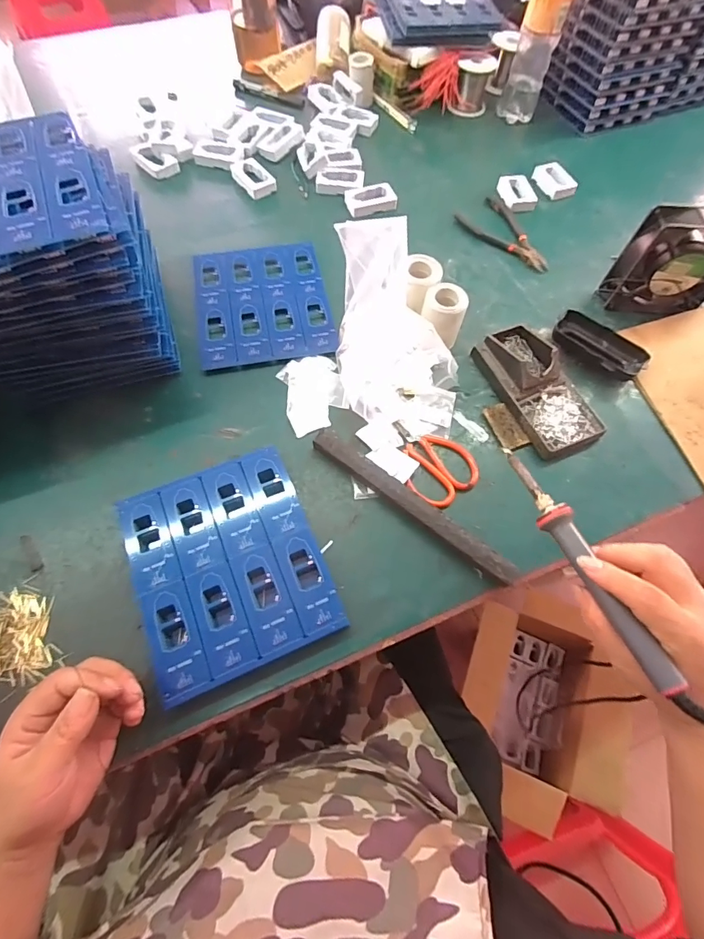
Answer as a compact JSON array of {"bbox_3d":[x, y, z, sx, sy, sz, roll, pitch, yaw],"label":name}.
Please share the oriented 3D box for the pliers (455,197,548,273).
[{"bbox_3d":[0.220,-0.336,0.633,0.083,0.014,0.155,-26,69,-11],"label":"pliers"}]

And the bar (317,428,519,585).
[{"bbox_3d":[0.060,0.034,0.444,0.239,0.019,0.023,37,71,15],"label":"bar"}]

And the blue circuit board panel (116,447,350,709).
[{"bbox_3d":[-0.116,0.087,0.416,0.165,0.018,0.188,-22,68,-10],"label":"blue circuit board panel"}]

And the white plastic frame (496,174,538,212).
[{"bbox_3d":[0.252,-0.421,0.671,0.053,0.013,0.069,-5,66,-2],"label":"white plastic frame"}]

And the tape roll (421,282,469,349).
[{"bbox_3d":[0.108,-0.178,0.523,0.050,0.064,0.048,0,66,0],"label":"tape roll"}]

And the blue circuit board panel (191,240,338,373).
[{"bbox_3d":[-0.113,-0.215,0.562,0.163,0.005,0.189,-9,67,-7],"label":"blue circuit board panel"}]

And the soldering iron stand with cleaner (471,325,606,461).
[{"bbox_3d":[0.214,-0.097,0.500,0.084,0.034,0.160,-21,68,-9],"label":"soldering iron stand with cleaner"}]

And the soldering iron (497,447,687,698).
[{"bbox_3d":[0.168,0.064,0.327,0.021,0.017,0.192,-20,62,-9],"label":"soldering iron"}]

